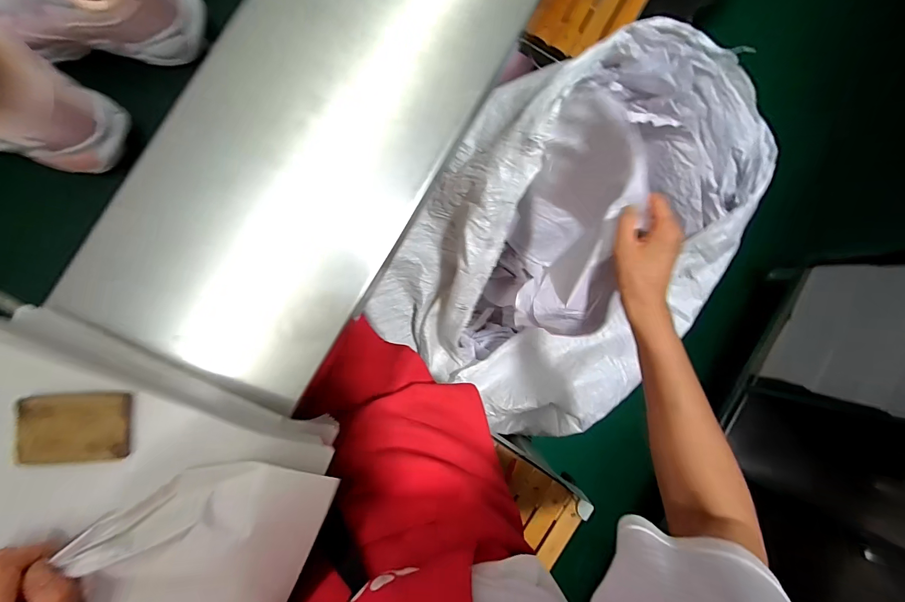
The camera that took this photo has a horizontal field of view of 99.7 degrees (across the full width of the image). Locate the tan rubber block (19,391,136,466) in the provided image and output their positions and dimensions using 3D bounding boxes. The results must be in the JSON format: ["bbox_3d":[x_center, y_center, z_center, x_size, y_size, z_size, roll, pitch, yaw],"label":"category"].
[{"bbox_3d":[-0.283,0.094,0.284,0.072,0.010,0.049,0,88,-7],"label":"tan rubber block"}]

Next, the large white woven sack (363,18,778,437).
[{"bbox_3d":[0.202,-0.093,0.627,0.474,0.423,0.623,39,84,-4],"label":"large white woven sack"}]

